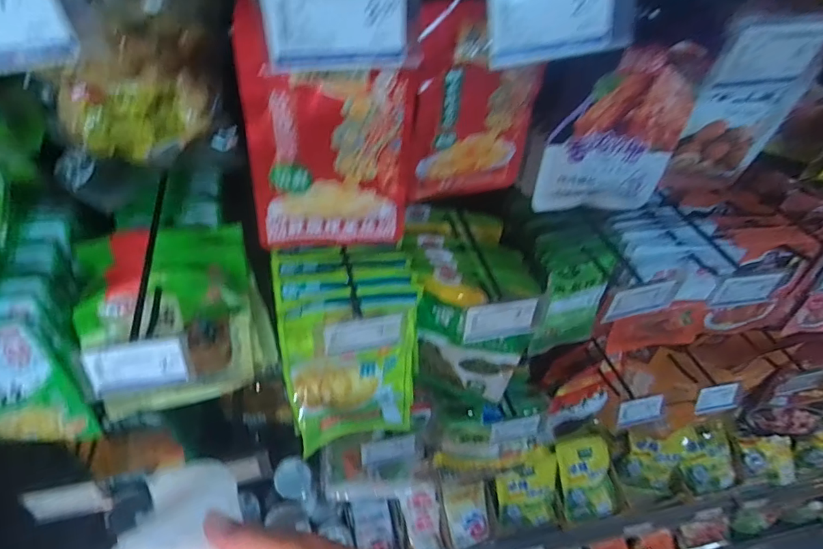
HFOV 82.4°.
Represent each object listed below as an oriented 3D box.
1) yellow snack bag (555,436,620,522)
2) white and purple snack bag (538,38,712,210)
[{"bbox_3d":[0.354,0.407,0.945,0.119,0.023,0.153,-6,84,-16],"label":"yellow snack bag"},{"bbox_3d":[0.191,-0.129,0.429,0.125,0.150,0.029,-6,47,-13],"label":"white and purple snack bag"}]

